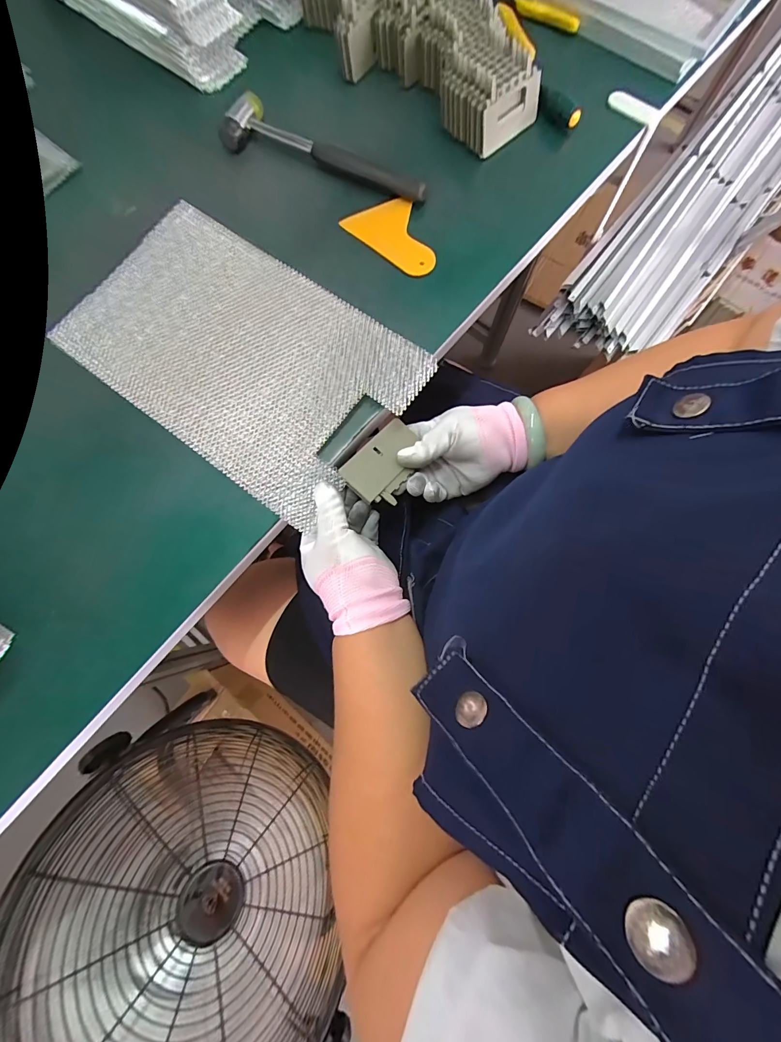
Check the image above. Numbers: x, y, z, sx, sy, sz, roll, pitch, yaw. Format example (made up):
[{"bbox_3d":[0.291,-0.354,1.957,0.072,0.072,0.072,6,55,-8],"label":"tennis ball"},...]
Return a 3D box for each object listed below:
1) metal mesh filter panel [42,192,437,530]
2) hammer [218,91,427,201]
[{"bbox_3d":[-0.148,-0.165,0.370,0.325,0.010,0.197,37,84,9],"label":"metal mesh filter panel"},{"bbox_3d":[-0.071,-0.407,0.417,0.241,0.020,0.055,21,78,5],"label":"hammer"}]

